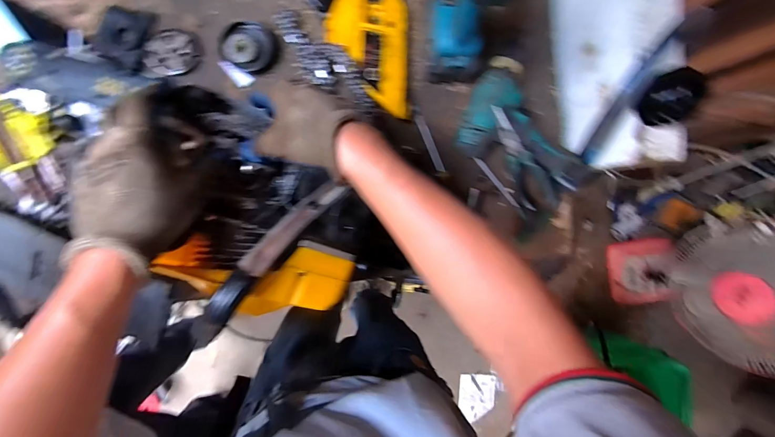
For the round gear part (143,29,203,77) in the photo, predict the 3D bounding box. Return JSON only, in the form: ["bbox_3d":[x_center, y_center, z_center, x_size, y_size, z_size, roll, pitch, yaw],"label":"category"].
[{"bbox_3d":[-0.309,-0.239,0.501,0.069,0.013,0.069,0,93,-4],"label":"round gear part"}]

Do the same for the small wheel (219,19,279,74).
[{"bbox_3d":[-0.198,-0.247,0.497,0.071,0.027,0.067,0,93,-4],"label":"small wheel"}]

